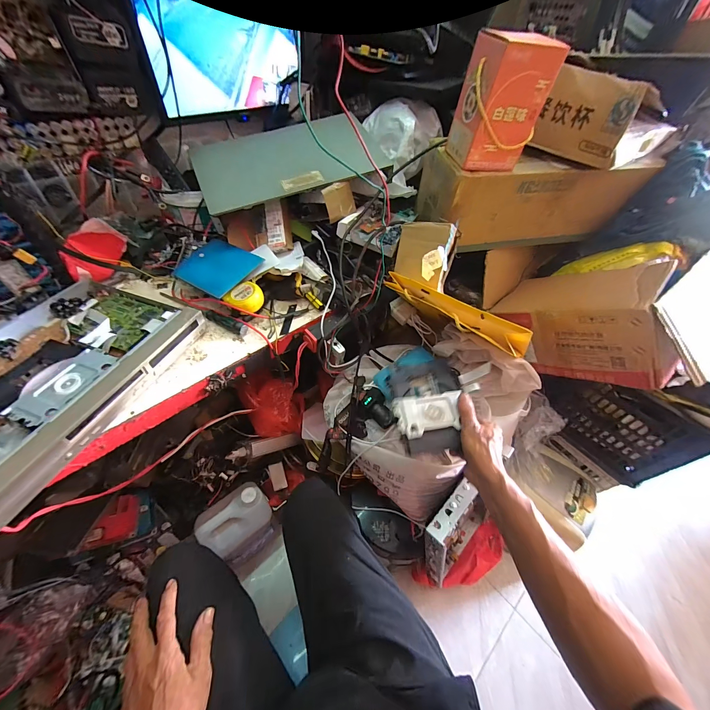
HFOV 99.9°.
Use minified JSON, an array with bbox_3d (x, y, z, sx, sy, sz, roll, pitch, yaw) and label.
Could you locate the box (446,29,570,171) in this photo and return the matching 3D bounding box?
[{"bbox_3d":[0.268,-0.466,0.557,0.118,0.182,0.111,-6,50,-10],"label":"box"}]

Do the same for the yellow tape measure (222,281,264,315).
[{"bbox_3d":[-0.223,-0.116,0.611,0.059,0.034,0.062,26,52,17],"label":"yellow tape measure"}]

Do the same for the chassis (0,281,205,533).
[{"bbox_3d":[-0.495,0.034,0.473,0.285,0.045,0.423,18,50,10],"label":"chassis"}]

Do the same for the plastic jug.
[{"bbox_3d":[-0.314,0.488,0.841,0.163,0.294,0.171,37,55,24],"label":"plastic jug"}]

